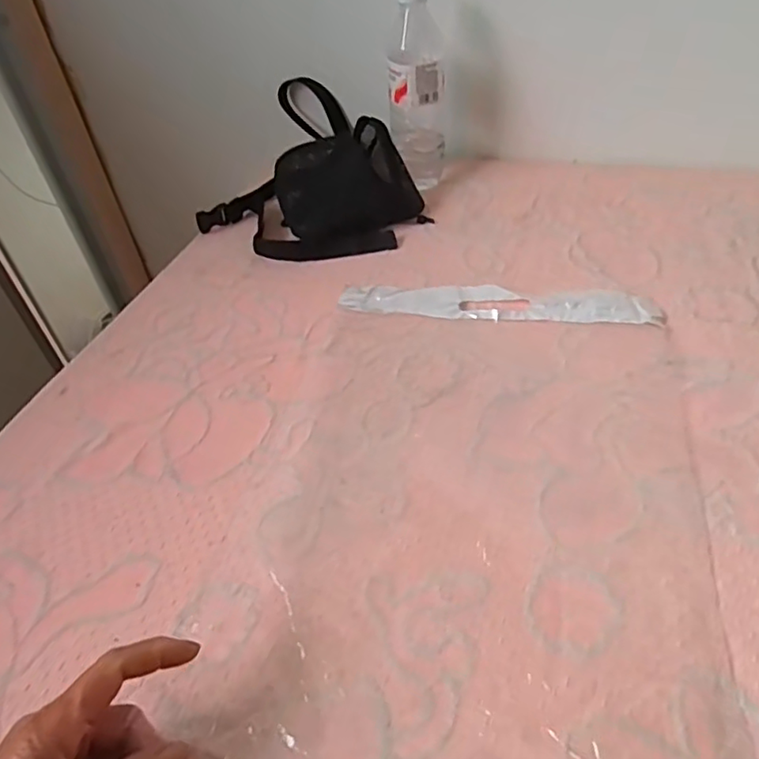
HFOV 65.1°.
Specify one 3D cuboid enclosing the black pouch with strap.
[{"bbox_3d":[-0.089,-0.277,0.766,0.265,0.091,0.320,-6,43,2],"label":"black pouch with strap"}]

